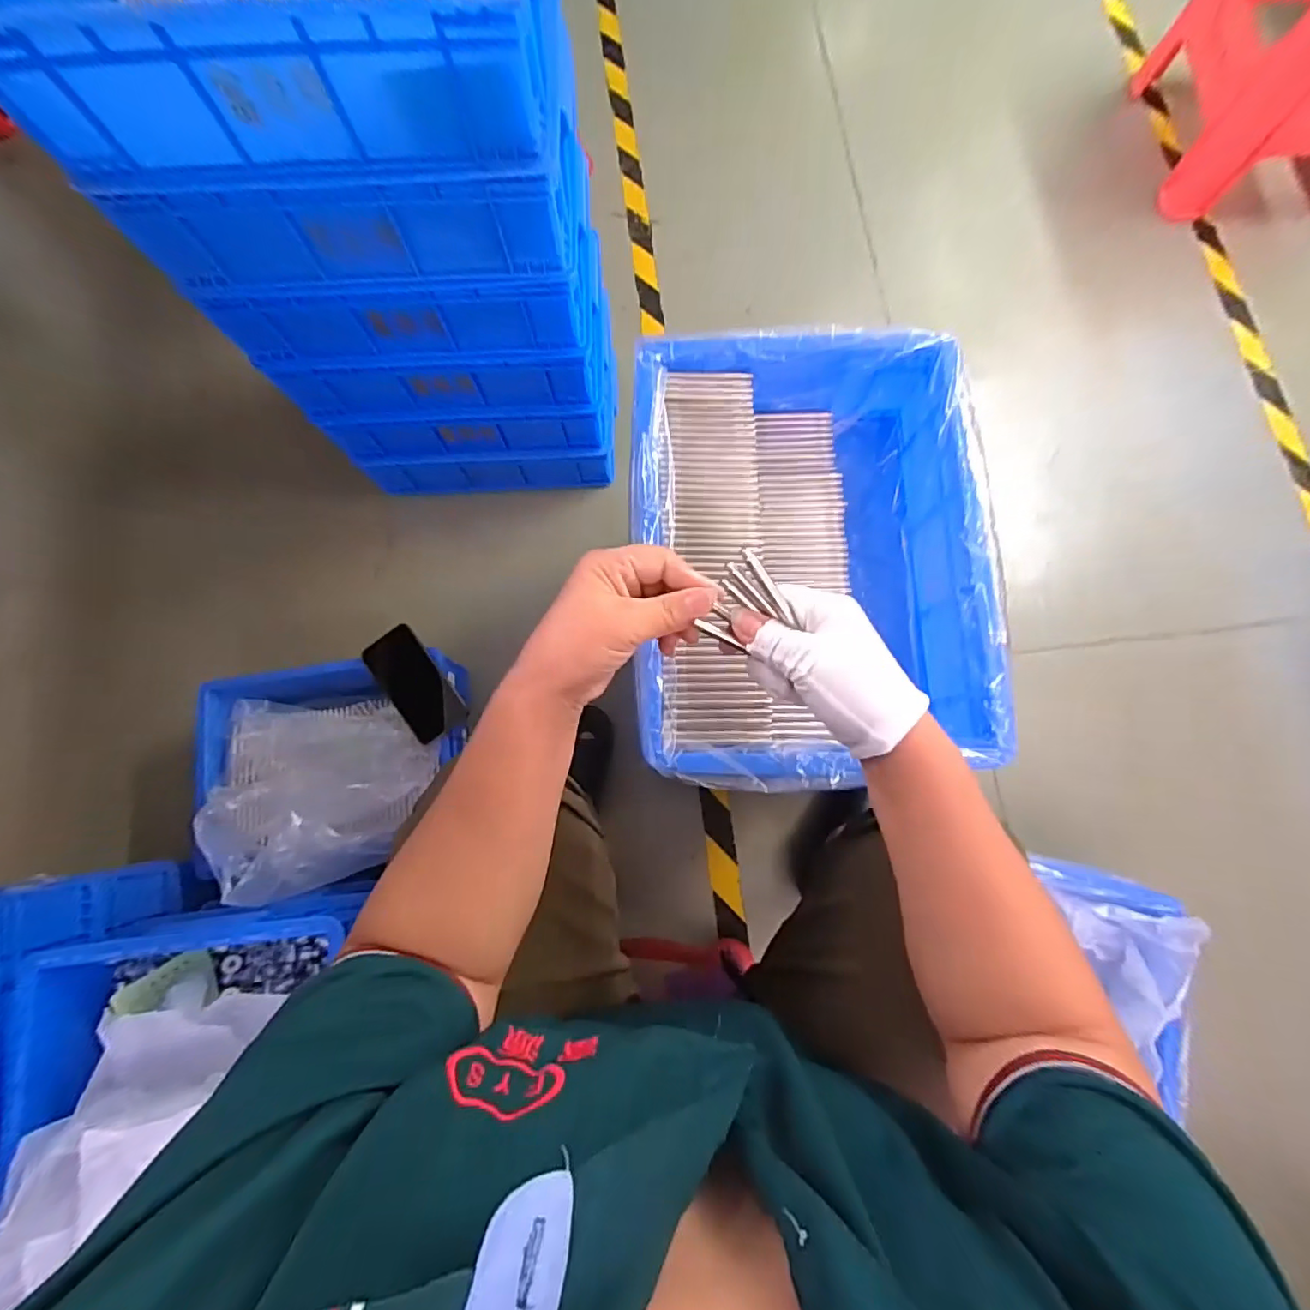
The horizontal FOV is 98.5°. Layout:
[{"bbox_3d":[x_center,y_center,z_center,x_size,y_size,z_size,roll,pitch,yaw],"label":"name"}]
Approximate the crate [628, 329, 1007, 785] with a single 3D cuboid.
[{"bbox_3d":[0.140,-0.089,0.547,0.309,0.118,0.418,1,78,0],"label":"crate"}]

